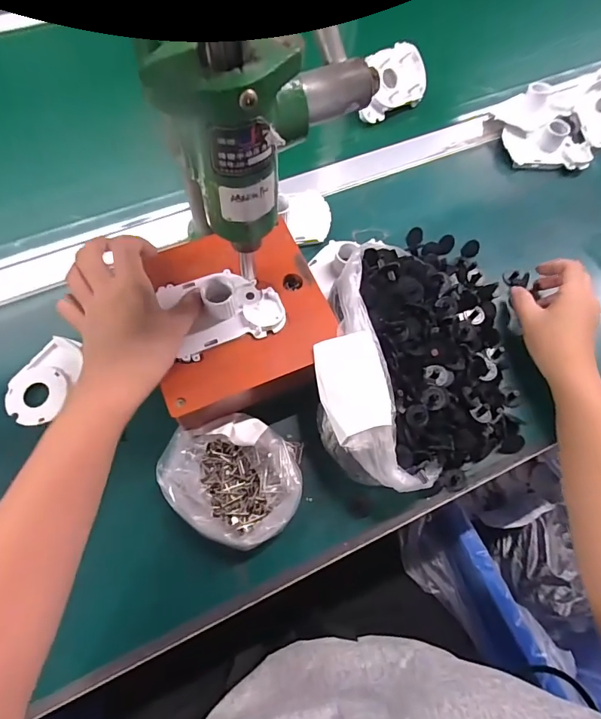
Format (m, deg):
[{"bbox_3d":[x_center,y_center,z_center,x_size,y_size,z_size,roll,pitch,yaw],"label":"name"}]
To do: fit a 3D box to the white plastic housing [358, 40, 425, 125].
[{"bbox_3d":[0.108,-0.349,0.551,0.093,0.040,0.071,-26,110,-9],"label":"white plastic housing"}]

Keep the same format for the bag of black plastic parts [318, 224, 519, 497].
[{"bbox_3d":[0.108,-0.019,0.394,0.194,0.083,0.254,-4,67,-4],"label":"bag of black plastic parts"}]

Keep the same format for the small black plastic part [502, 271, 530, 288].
[{"bbox_3d":[0.229,-0.086,0.459,0.022,0.016,0.015,5,66,0],"label":"small black plastic part"}]

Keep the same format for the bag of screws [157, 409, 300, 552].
[{"bbox_3d":[-0.056,0.096,0.362,0.113,0.031,0.095,24,67,7],"label":"bag of screws"}]

